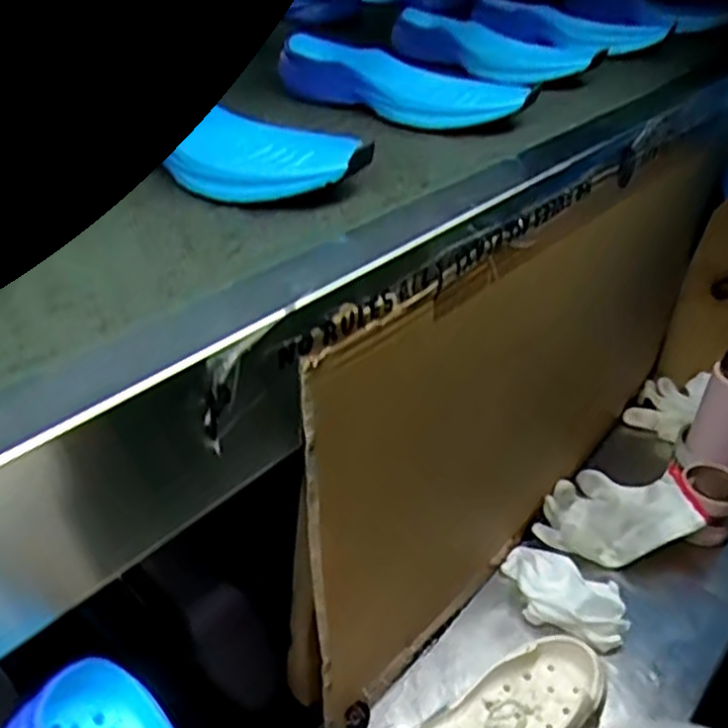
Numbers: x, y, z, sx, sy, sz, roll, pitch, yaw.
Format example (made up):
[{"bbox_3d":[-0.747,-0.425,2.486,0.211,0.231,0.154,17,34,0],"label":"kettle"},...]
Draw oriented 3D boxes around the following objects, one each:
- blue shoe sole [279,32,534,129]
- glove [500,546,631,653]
[{"bbox_3d":[0.032,-0.252,0.664,0.236,0.045,0.082,22,40,30],"label":"blue shoe sole"},{"bbox_3d":[0.196,0.224,0.728,0.128,0.035,0.084,17,37,24],"label":"glove"}]

